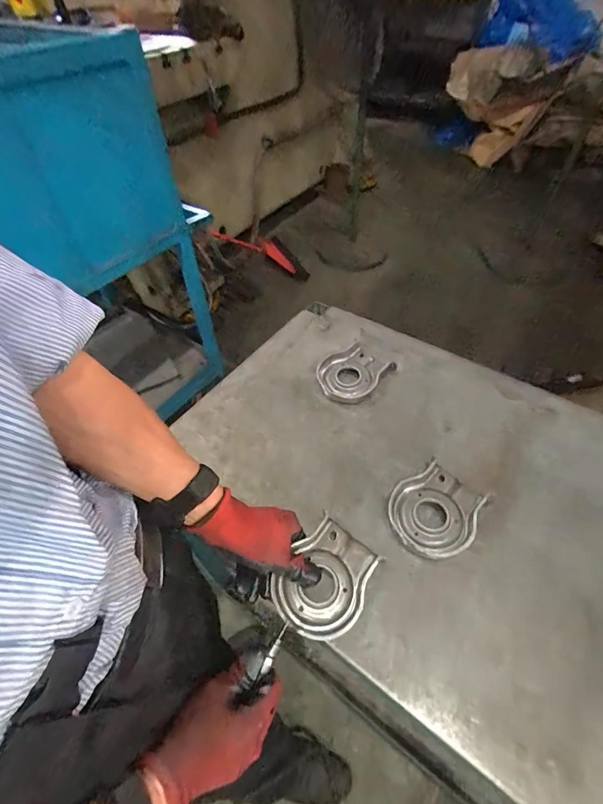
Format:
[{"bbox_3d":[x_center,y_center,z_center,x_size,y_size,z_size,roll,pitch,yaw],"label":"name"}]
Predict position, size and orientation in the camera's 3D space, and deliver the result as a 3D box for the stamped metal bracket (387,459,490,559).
[{"bbox_3d":[0.172,0.138,0.481,0.120,0.026,0.102,-36,58,-25],"label":"stamped metal bracket"}]

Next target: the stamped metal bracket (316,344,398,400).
[{"bbox_3d":[0.088,-0.048,0.643,0.103,0.030,0.121,34,59,26],"label":"stamped metal bracket"}]

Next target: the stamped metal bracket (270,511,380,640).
[{"bbox_3d":[0.029,0.200,0.428,0.091,0.026,0.122,24,55,22],"label":"stamped metal bracket"}]

